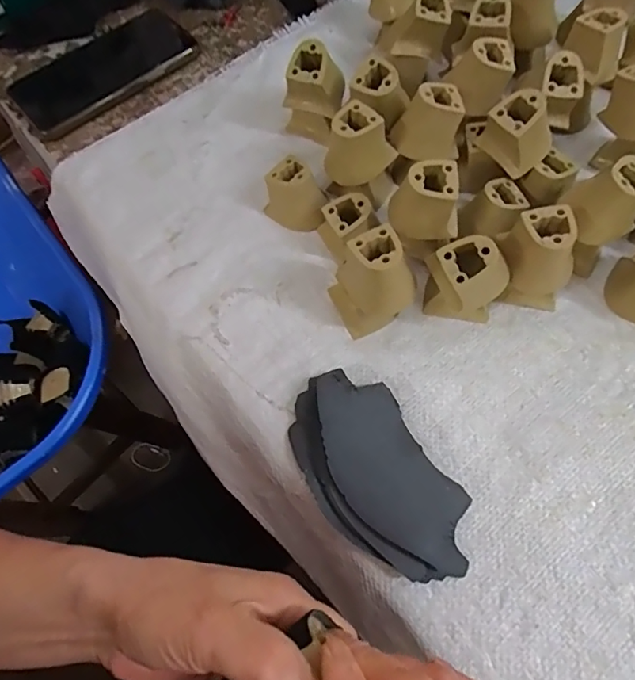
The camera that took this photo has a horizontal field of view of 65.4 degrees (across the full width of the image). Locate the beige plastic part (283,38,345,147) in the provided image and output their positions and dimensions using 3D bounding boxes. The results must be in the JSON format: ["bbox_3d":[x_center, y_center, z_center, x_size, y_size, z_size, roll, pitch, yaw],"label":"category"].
[{"bbox_3d":[-0.003,-0.188,0.379,0.044,0.065,0.033,4,67,5],"label":"beige plastic part"}]

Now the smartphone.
[{"bbox_3d":[-0.193,-0.252,0.452,0.169,0.009,0.094,-38,70,-12],"label":"smartphone"}]

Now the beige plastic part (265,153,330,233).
[{"bbox_3d":[-0.017,-0.106,0.367,0.034,0.036,0.042,-36,70,-12],"label":"beige plastic part"}]

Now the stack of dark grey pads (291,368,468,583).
[{"bbox_3d":[0.033,0.079,0.294,0.069,0.026,0.133,-33,69,-10],"label":"stack of dark grey pads"}]

